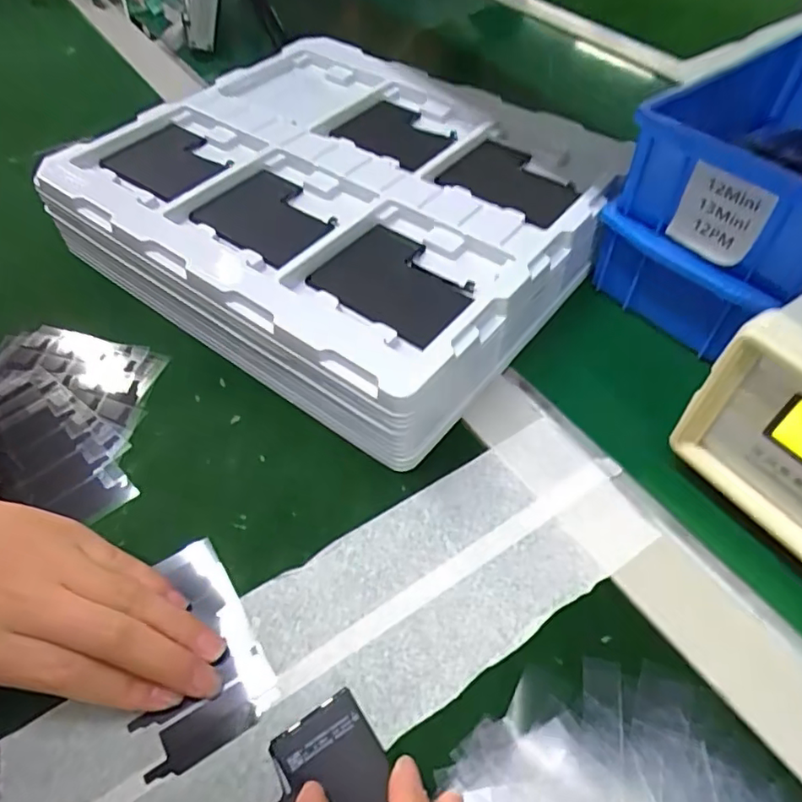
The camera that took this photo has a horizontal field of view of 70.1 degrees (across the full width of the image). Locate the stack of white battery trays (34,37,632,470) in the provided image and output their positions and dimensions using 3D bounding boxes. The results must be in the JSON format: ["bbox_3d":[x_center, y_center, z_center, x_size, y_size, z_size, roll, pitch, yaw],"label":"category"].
[{"bbox_3d":[-0.040,-0.141,0.426,0.329,0.083,0.285,30,58,24],"label":"stack of white battery trays"}]

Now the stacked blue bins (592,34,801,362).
[{"bbox_3d":[0.237,-0.137,0.374,0.205,0.120,0.127,-38,59,-26],"label":"stacked blue bins"}]

